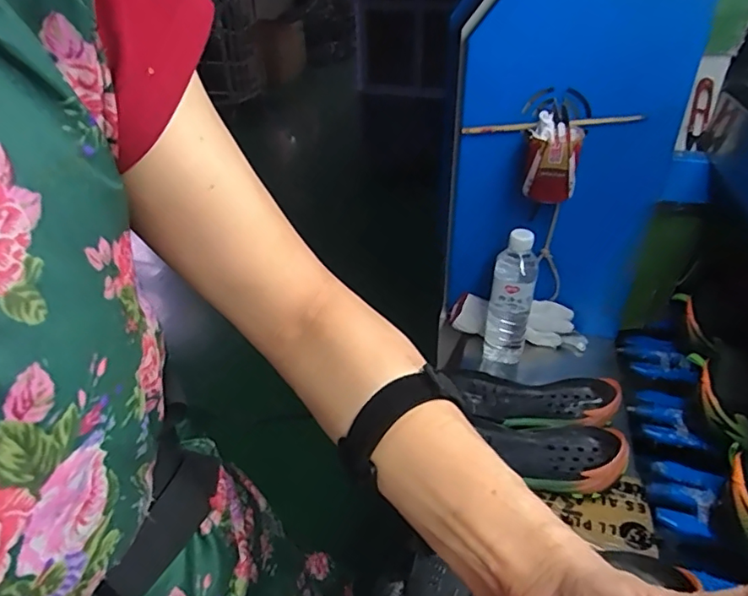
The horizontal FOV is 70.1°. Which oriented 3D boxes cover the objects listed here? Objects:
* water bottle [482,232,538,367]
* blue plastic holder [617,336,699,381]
[{"bbox_3d":[0.201,0.005,0.785,0.057,0.220,0.052,11,35,17],"label":"water bottle"},{"bbox_3d":[0.468,0.100,0.880,0.114,0.024,0.075,16,37,24],"label":"blue plastic holder"}]

